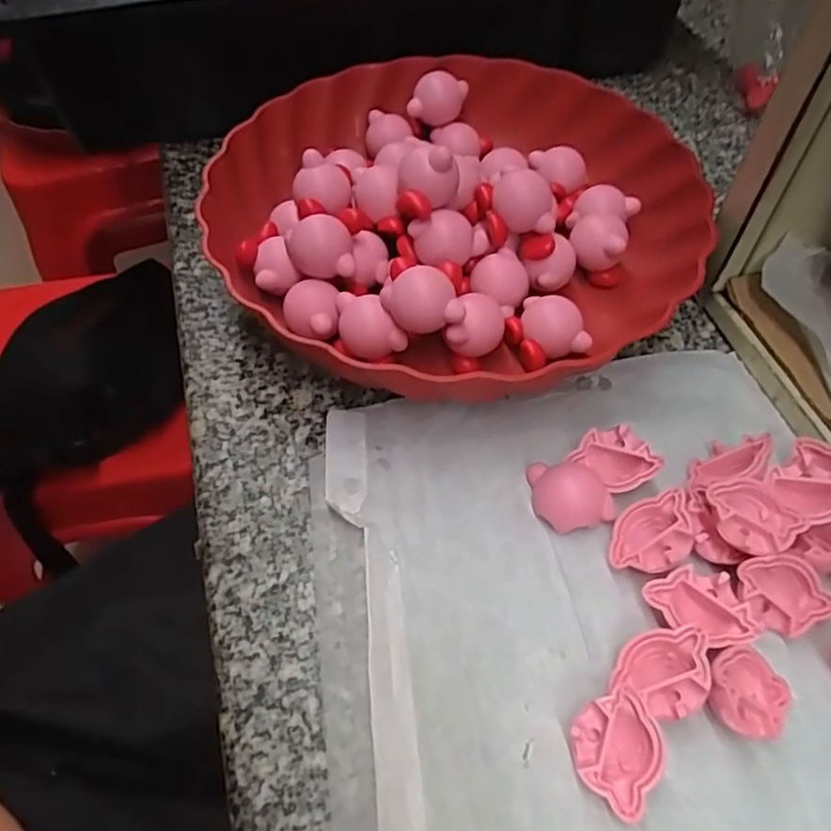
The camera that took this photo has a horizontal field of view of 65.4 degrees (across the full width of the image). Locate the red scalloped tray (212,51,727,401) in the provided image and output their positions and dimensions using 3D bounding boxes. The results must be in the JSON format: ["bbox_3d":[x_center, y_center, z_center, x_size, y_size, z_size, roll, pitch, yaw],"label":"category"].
[{"bbox_3d":[0.021,-0.107,0.331,0.239,0.051,0.237,-35,61,-21],"label":"red scalloped tray"}]

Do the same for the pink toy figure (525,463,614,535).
[{"bbox_3d":[0.062,0.031,0.261,0.029,0.014,0.030,-13,55,-7],"label":"pink toy figure"}]

